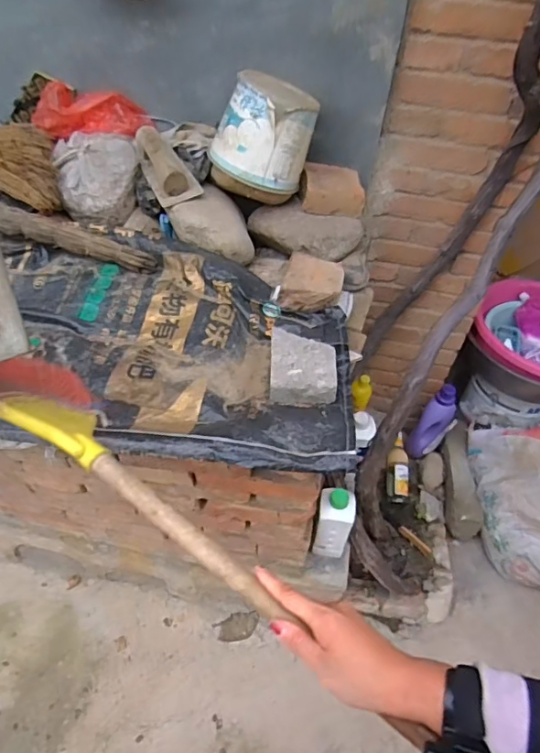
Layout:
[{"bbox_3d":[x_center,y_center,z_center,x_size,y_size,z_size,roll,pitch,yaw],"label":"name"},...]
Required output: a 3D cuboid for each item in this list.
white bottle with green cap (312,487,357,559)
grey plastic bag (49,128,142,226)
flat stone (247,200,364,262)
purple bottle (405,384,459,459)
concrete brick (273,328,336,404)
[{"bbox_3d":[0.148,0.340,1.187,0.082,0.210,0.066,14,46,9],"label":"white bottle with green cap"},{"bbox_3d":[-0.376,-0.419,1.093,0.188,0.117,0.157,1,46,-4],"label":"grey plastic bag"},{"bbox_3d":[0.077,-0.307,1.113,0.254,0.067,0.126,7,46,1],"label":"flat stone"},{"bbox_3d":[0.524,0.152,1.657,0.074,0.270,0.082,-10,42,-45],"label":"purple bottle"},{"bbox_3d":[0.056,-0.017,0.885,0.109,0.056,0.129,2,46,-3],"label":"concrete brick"}]

